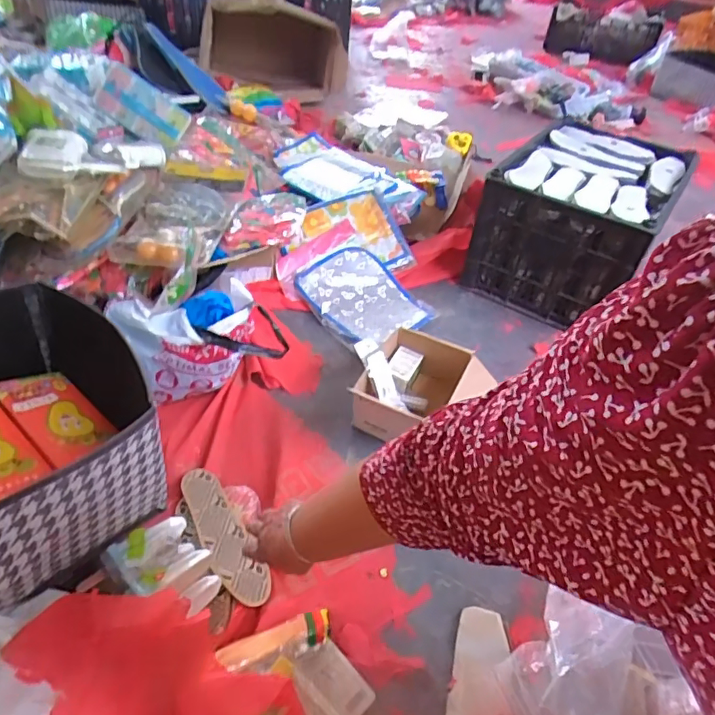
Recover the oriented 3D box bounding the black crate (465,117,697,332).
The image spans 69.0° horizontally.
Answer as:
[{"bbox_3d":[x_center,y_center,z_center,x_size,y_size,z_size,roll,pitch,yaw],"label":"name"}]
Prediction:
[{"bbox_3d":[0.526,-0.327,1.240,0.329,0.265,0.501,29,48,22],"label":"black crate"}]

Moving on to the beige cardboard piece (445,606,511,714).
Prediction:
[{"bbox_3d":[0.154,0.392,0.623,0.078,0.032,0.178,16,44,10],"label":"beige cardboard piece"}]

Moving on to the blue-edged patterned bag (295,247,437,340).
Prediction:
[{"bbox_3d":[0.015,-0.141,1.146,0.212,0.054,0.259,-29,53,-31],"label":"blue-edged patterned bag"}]

